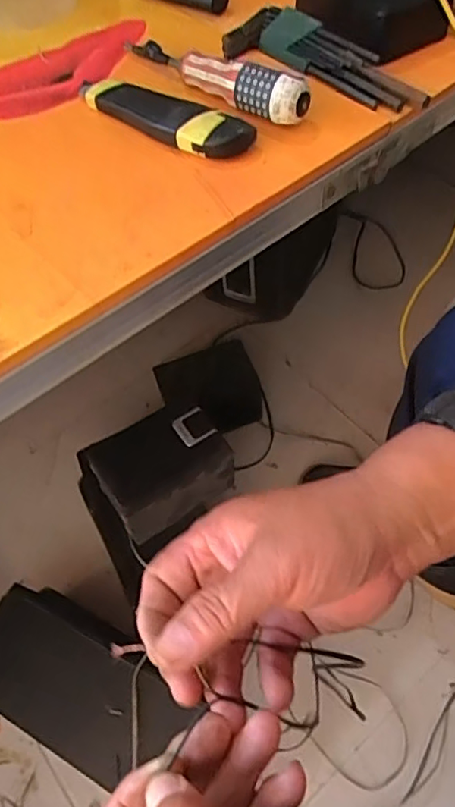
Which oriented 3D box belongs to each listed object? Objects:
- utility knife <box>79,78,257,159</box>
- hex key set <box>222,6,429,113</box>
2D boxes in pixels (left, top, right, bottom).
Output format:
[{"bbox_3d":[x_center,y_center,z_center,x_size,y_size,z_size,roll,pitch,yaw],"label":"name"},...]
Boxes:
[{"bbox_3d":[-0.052,-0.215,0.420,0.159,0.021,0.033,30,65,20],"label":"utility knife"},{"bbox_3d":[0.074,-0.269,0.445,0.052,0.024,0.172,-39,64,-19],"label":"hex key set"}]

